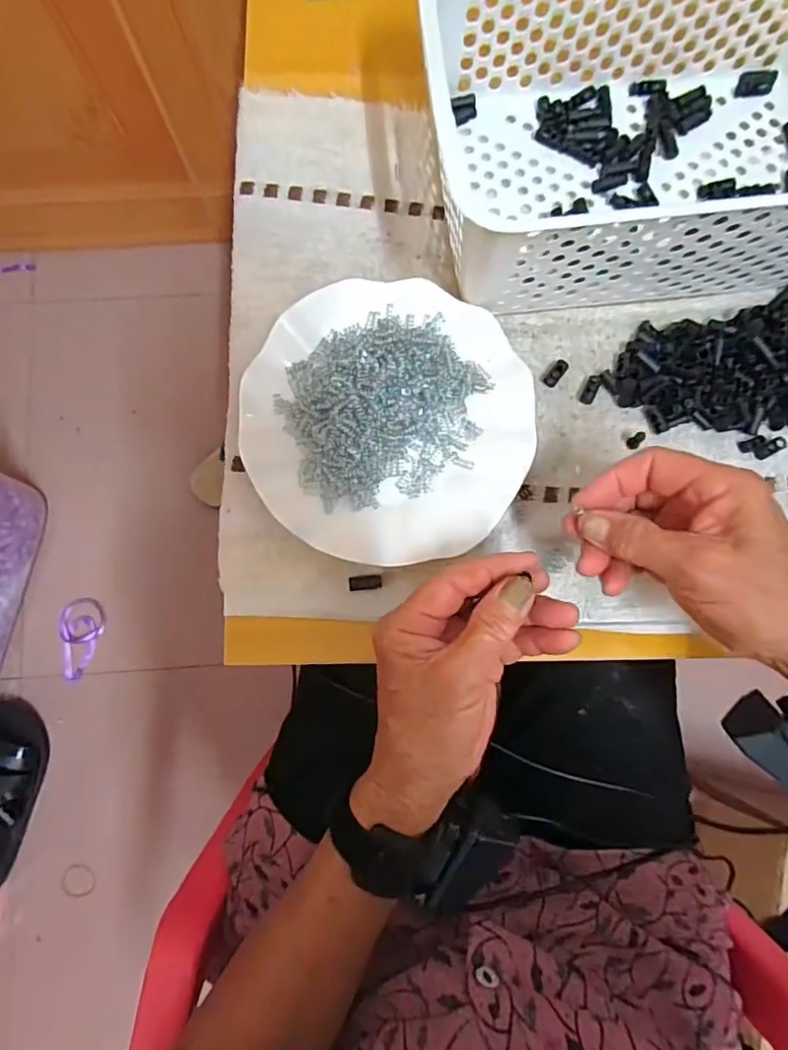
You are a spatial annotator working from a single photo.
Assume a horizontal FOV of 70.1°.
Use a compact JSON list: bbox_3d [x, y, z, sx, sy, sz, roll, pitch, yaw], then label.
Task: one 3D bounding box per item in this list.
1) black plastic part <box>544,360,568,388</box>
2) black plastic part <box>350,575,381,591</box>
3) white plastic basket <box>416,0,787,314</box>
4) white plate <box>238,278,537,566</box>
[{"bbox_3d":[0.111,-0.104,0.387,0.009,0.006,0.020,36,94,2],"label":"black plastic part"},{"bbox_3d":[-0.018,0.037,0.362,0.021,0.008,0.009,-6,81,-5],"label":"black plastic part"},{"bbox_3d":[0.170,-0.255,0.352,0.307,0.113,0.202,-7,81,-5],"label":"white plastic basket"},{"bbox_3d":[-0.004,-0.067,0.366,0.177,0.027,0.179,1,81,-4],"label":"white plate"}]

